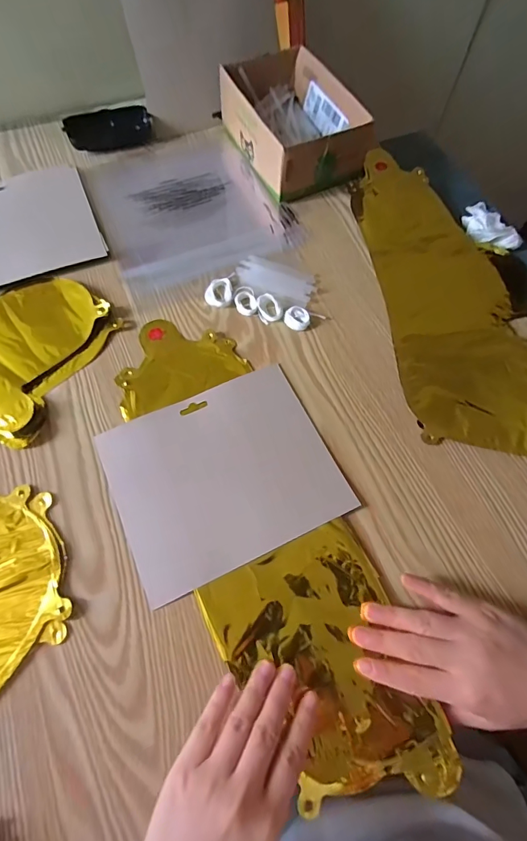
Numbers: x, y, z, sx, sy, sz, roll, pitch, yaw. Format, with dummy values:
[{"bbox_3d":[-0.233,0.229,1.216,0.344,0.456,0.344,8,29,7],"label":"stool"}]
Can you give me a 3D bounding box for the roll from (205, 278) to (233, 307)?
[{"bbox_3d":[-0.049,-0.140,0.457,0.029,0.007,0.035,2,65,-1],"label":"roll"}]

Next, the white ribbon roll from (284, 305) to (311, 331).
[{"bbox_3d":[0.036,-0.110,0.445,0.027,0.006,0.027,0,65,-1],"label":"white ribbon roll"}]

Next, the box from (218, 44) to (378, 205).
[{"bbox_3d":[0.036,-0.383,0.535,0.133,0.067,0.194,-20,67,-10],"label":"box"}]

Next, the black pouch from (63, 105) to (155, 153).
[{"bbox_3d":[-0.207,-0.393,0.557,0.109,0.026,0.036,-19,67,-10],"label":"black pouch"}]

